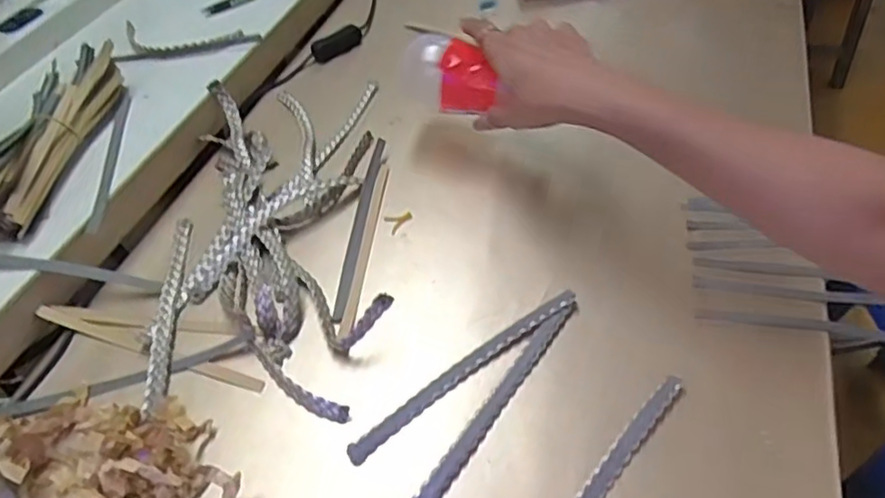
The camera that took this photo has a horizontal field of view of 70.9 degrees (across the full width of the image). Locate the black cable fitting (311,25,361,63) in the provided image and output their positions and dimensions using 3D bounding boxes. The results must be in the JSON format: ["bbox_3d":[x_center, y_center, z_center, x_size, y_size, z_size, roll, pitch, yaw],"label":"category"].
[{"bbox_3d":[-0.117,-0.227,0.689,0.059,0.023,0.022,-27,54,-19],"label":"black cable fitting"}]

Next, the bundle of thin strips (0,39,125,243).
[{"bbox_3d":[-0.335,-0.100,0.530,0.064,0.052,0.207,-3,49,0],"label":"bundle of thin strips"}]

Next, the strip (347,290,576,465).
[{"bbox_3d":[0.017,0.081,0.422,0.190,0.012,0.013,-31,55,-22],"label":"strip"}]

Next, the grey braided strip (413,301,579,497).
[{"bbox_3d":[0.035,0.100,0.406,0.012,0.009,0.184,29,56,25],"label":"grey braided strip"}]

